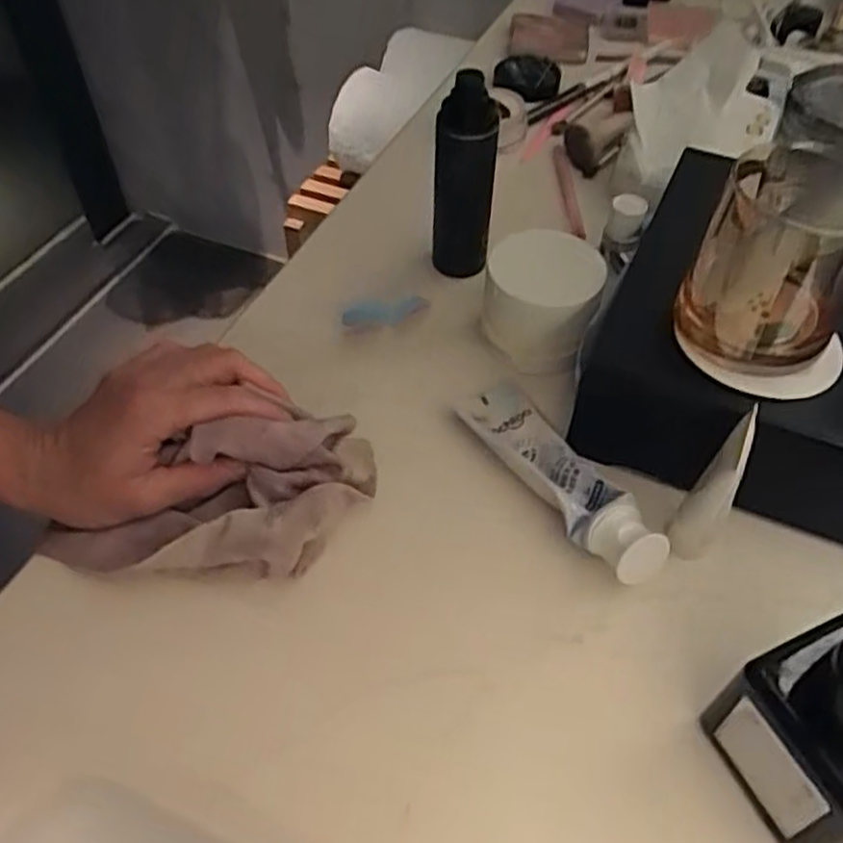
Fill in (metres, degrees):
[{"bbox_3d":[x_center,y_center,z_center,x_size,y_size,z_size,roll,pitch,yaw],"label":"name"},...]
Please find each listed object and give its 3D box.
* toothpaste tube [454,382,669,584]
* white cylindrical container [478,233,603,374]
[{"bbox_3d":[0.070,0.026,0.401,0.038,0.032,0.143,-22,53,-15],"label":"toothpaste tube"},{"bbox_3d":[0.074,-0.075,0.462,0.068,0.052,0.068,-1,51,1],"label":"white cylindrical container"}]

